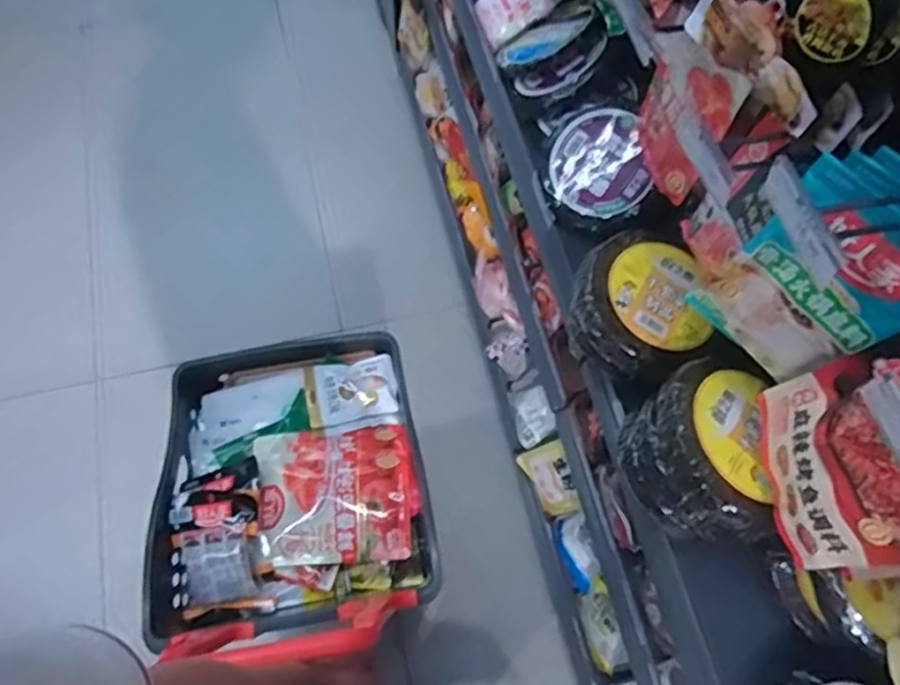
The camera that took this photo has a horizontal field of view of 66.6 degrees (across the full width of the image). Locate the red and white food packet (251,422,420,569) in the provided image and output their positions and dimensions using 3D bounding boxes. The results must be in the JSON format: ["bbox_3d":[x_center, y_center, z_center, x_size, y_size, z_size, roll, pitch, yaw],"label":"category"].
[{"bbox_3d":[-0.176,0.233,1.069,0.236,0.063,0.220,-6,66,-4],"label":"red and white food packet"}]

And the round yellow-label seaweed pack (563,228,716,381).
[{"bbox_3d":[0.252,-0.055,0.939,0.172,0.099,0.180,1,66,-1],"label":"round yellow-label seaweed pack"}]

